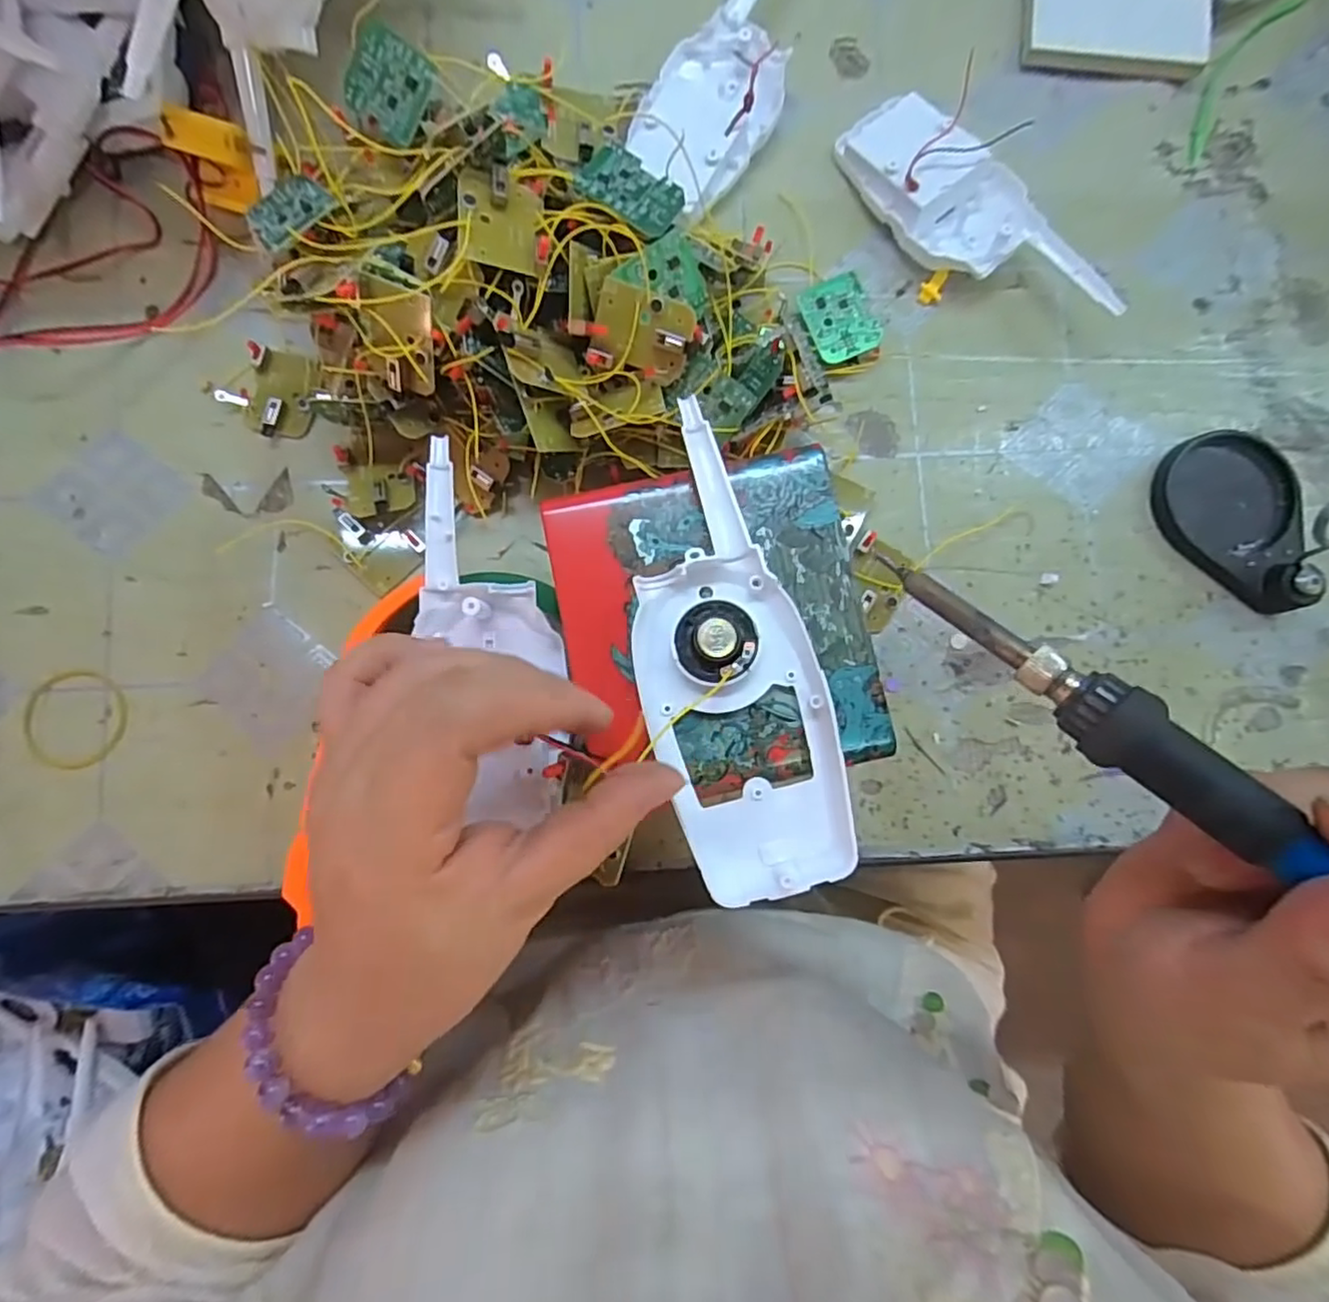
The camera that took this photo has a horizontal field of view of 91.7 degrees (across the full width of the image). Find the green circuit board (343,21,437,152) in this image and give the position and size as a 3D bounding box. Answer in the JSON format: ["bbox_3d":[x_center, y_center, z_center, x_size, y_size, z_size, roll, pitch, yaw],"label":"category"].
[{"bbox_3d":[-0.115,-0.233,0.269,0.041,0.006,0.037,38,114,9],"label":"green circuit board"}]

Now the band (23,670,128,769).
[{"bbox_3d":[-0.290,0.034,0.316,0.049,0.004,0.048,1,84,-1],"label":"band"}]

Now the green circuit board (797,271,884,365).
[{"bbox_3d":[0.089,-0.169,0.327,0.033,0.004,0.042,-24,84,3],"label":"green circuit board"}]

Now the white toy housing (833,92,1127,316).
[{"bbox_3d":[0.158,-0.221,0.332,0.062,0.027,0.154,-35,86,-4],"label":"white toy housing"}]

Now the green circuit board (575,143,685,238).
[{"bbox_3d":[-0.014,-0.197,0.275,0.041,0.004,0.034,27,71,-6],"label":"green circuit board"}]

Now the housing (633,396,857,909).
[{"bbox_3d":[0.019,-0.001,0.217,0.058,0.019,0.159,-13,84,-2],"label":"housing"}]

